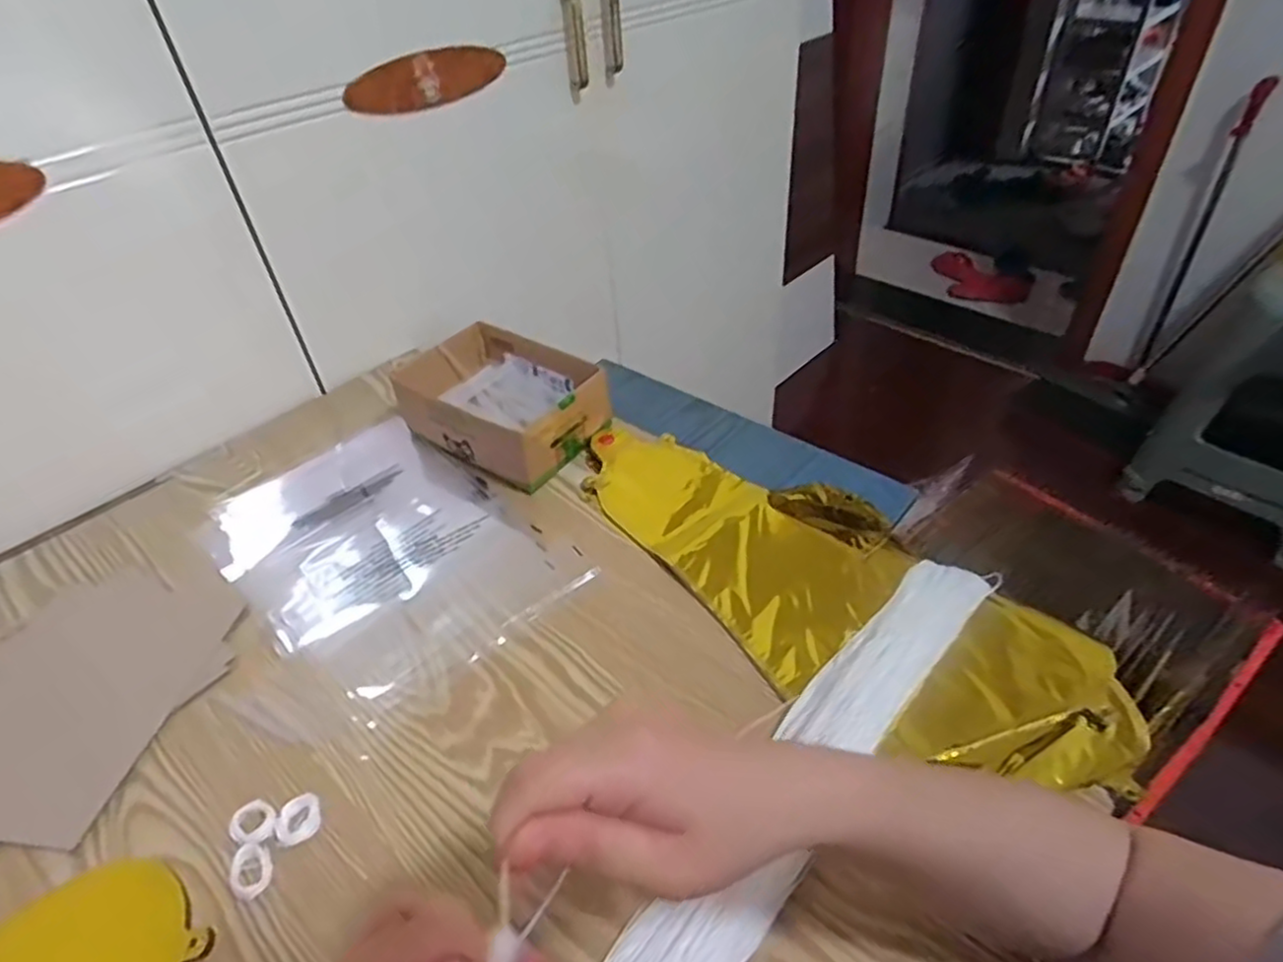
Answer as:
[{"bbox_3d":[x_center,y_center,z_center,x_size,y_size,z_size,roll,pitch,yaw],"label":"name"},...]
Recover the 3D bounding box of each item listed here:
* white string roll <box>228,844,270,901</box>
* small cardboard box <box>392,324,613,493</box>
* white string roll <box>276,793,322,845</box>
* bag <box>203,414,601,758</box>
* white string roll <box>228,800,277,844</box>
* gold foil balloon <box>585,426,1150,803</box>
[{"bbox_3d":[-0.226,0.226,0.405,0.021,0.006,0.030,-26,47,-24],"label":"white string roll"},{"bbox_3d":[-0.136,-0.078,0.686,0.186,0.066,0.129,26,49,28],"label":"small cardboard box"},{"bbox_3d":[-0.209,0.206,0.427,0.024,0.005,0.029,-13,43,-11],"label":"white string roll"},{"bbox_3d":[-0.217,0.055,0.596,0.300,0.014,0.209,32,52,32],"label":"bag"},{"bbox_3d":[-0.235,0.208,0.426,0.029,0.007,0.024,28,50,29],"label":"white string roll"},{"bbox_3d":[0.135,0.066,0.549,0.185,0.015,0.449,-29,49,-27],"label":"gold foil balloon"}]

